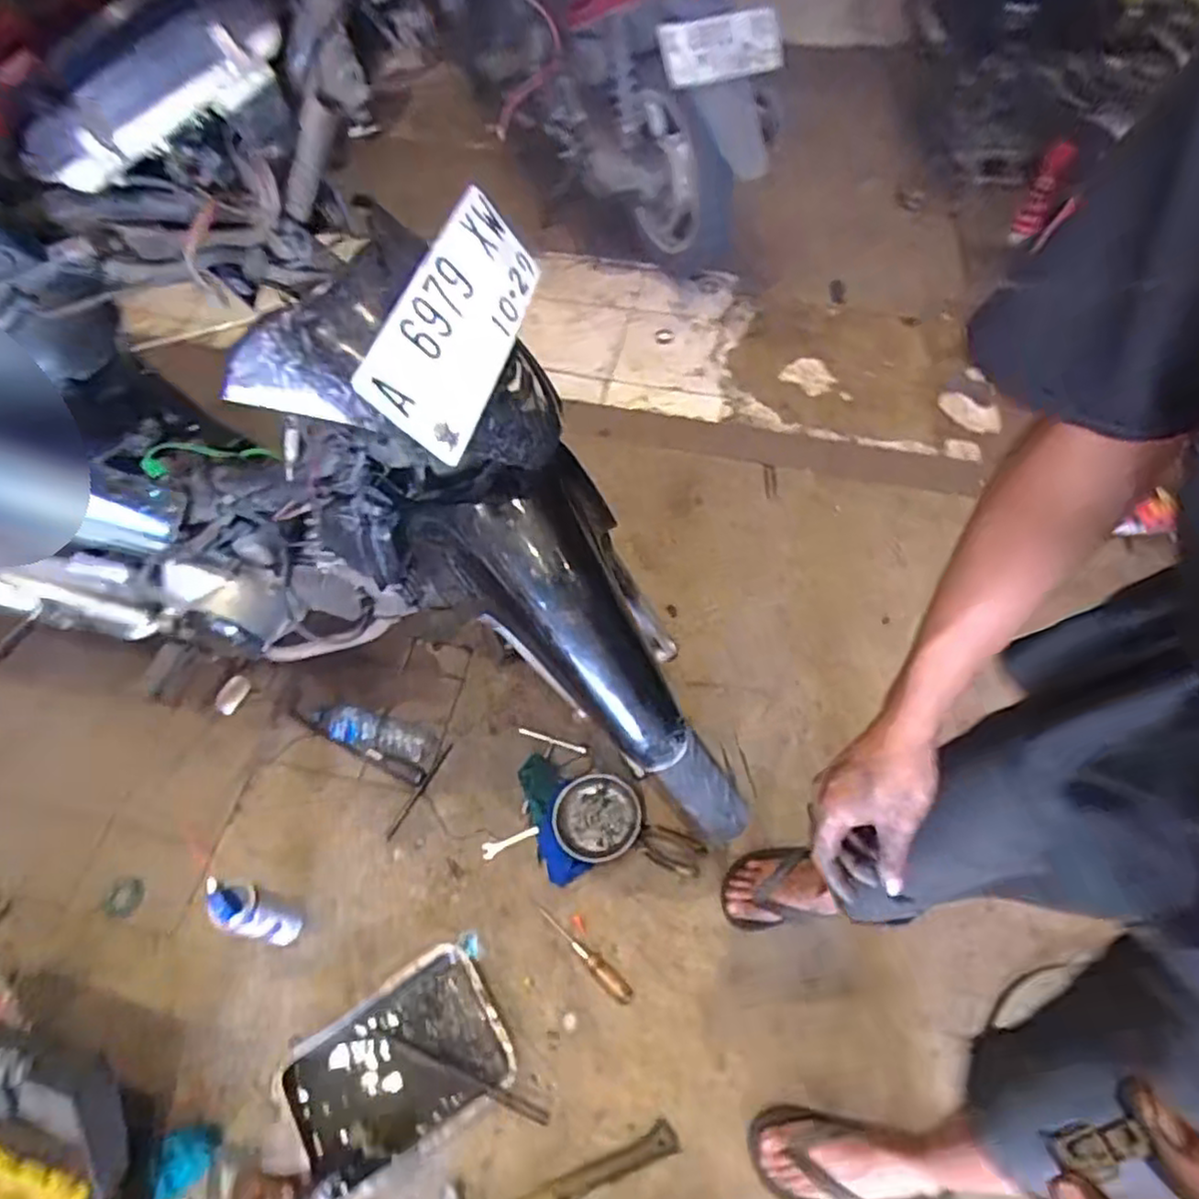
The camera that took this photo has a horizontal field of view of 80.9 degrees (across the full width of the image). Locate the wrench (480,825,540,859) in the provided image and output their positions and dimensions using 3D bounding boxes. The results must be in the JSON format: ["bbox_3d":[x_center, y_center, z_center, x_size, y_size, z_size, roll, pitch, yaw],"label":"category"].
[{"bbox_3d":[-0.152,0.411,1.202,0.101,0.012,0.027,-21,61,-12],"label":"wrench"}]

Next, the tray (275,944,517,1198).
[{"bbox_3d":[-0.287,0.674,1.006,0.294,0.063,0.200,-31,64,-17],"label":"tray"}]

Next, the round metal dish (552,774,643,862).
[{"bbox_3d":[-0.004,0.372,1.202,0.146,0.023,0.140,-2,55,2],"label":"round metal dish"}]

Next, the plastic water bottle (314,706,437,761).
[{"bbox_3d":[-0.419,0.244,1.300,0.255,0.057,0.067,14,60,8],"label":"plastic water bottle"}]

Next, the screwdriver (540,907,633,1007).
[{"bbox_3d":[-0.023,0.559,1.107,0.189,0.023,0.031,39,66,21],"label":"screwdriver"}]

